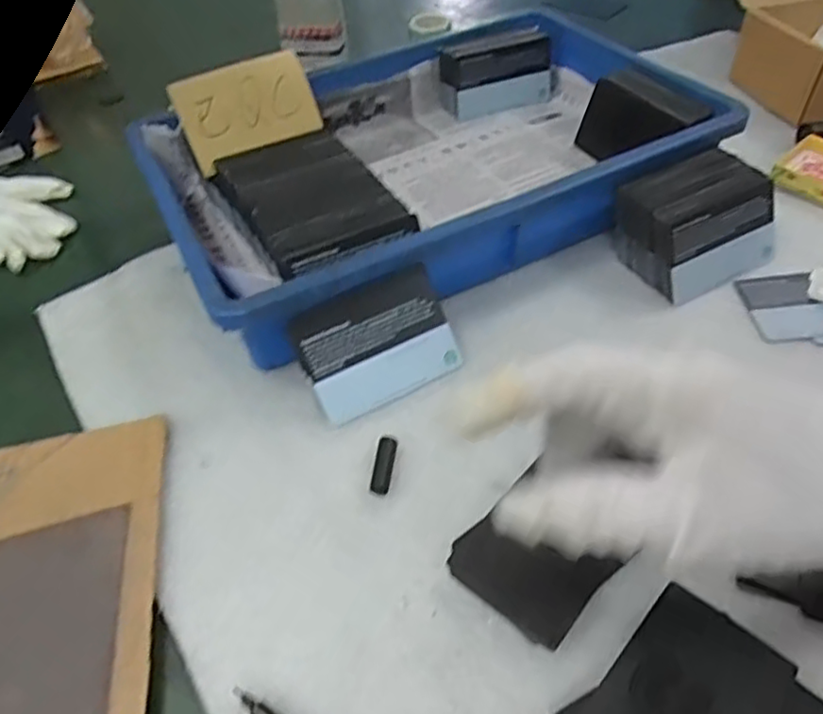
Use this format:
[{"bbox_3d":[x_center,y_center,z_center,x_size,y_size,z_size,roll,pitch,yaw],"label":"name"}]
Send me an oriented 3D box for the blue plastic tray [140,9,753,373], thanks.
[{"bbox_3d":[0.008,-0.142,0.480,0.365,0.073,0.246,-23,48,-16],"label":"blue plastic tray"}]

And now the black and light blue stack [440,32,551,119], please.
[{"bbox_3d":[0.075,-0.239,0.566,0.093,0.059,0.031,-9,46,-3],"label":"black and light blue stack"}]

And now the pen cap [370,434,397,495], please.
[{"bbox_3d":[-0.014,0.054,0.333,0.010,0.008,0.029,5,47,10],"label":"pen cap"}]

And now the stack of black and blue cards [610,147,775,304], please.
[{"bbox_3d":[0.181,-0.084,0.417,0.091,0.053,0.064,-20,48,-14],"label":"stack of black and blue cards"}]

